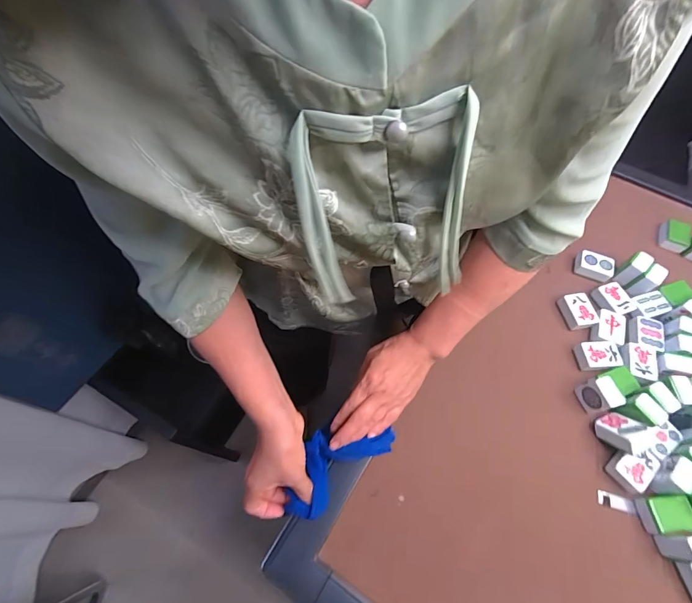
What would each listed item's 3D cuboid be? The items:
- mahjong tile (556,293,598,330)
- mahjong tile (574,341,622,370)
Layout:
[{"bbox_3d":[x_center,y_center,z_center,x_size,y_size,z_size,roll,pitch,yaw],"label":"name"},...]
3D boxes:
[{"bbox_3d":[0.372,0.015,0.579,0.042,0.023,0.056,-10,63,-7],"label":"mahjong tile"},{"bbox_3d":[0.381,0.083,0.545,0.051,0.029,0.042,4,62,0],"label":"mahjong tile"}]

